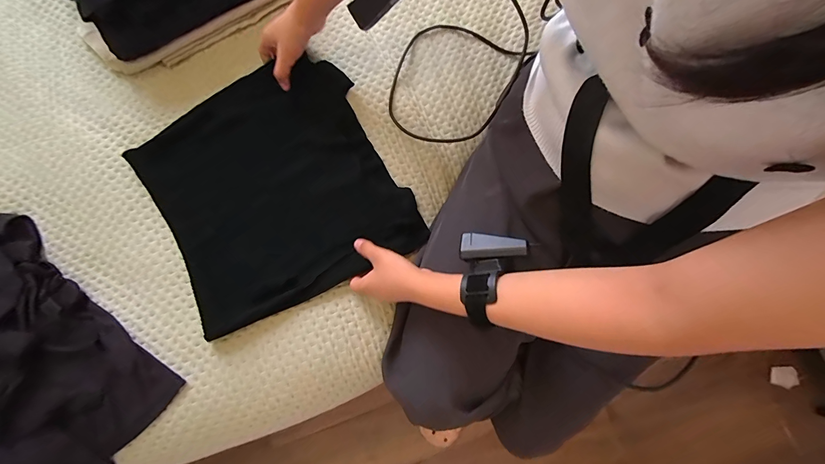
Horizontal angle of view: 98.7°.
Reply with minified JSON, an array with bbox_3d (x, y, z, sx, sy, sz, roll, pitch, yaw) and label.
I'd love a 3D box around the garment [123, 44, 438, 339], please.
[{"bbox_3d":[-0.186,-0.066,0.485,0.298,0.020,0.320,-28,81,-6],"label":"garment"}]

